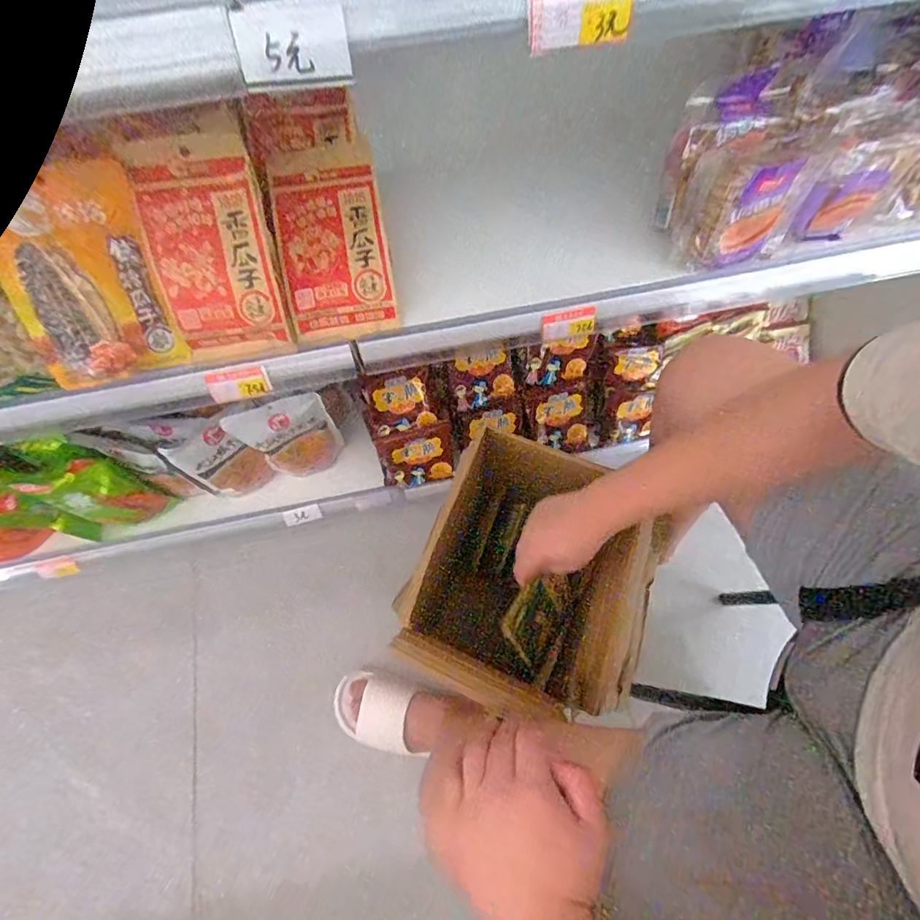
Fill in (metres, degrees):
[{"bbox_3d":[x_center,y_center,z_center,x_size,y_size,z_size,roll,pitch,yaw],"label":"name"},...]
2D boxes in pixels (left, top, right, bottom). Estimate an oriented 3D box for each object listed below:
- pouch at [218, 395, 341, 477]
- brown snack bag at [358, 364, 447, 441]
[{"bbox_3d":[-0.301,-0.031,0.848,0.156,0.231,0.036,-19,68,-8],"label":"pouch"},{"bbox_3d":[-0.096,-0.105,0.856,0.154,0.040,0.097,-15,110,-7],"label":"brown snack bag"}]

